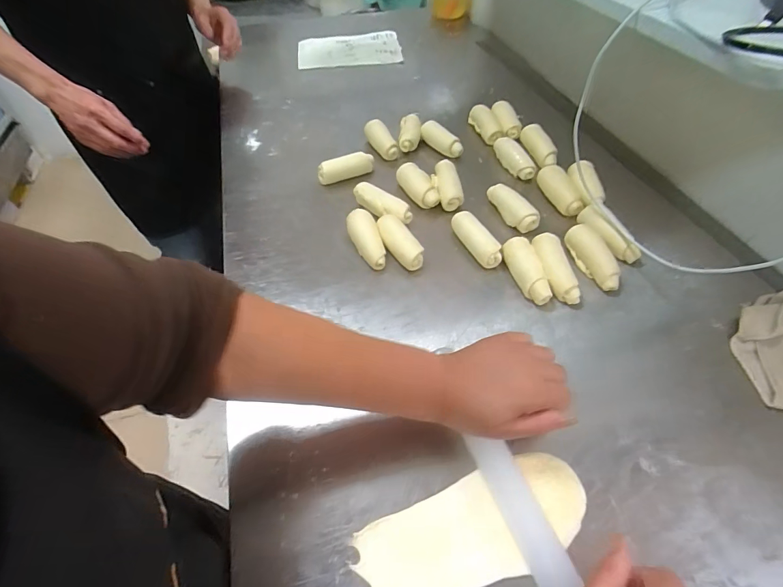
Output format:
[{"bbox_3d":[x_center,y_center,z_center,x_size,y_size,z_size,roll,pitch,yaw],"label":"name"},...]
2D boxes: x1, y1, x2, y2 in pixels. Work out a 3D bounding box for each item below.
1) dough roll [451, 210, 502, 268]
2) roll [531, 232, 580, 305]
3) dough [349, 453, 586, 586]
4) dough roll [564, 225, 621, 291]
[{"bbox_3d":[0.111,-0.075,0.524,0.029,0.037,0.096,-23,55,-16],"label":"dough roll"},{"bbox_3d":[0.205,-0.031,0.495,0.037,0.029,0.102,-4,52,-1],"label":"roll"},{"bbox_3d":[0.071,0.195,0.321,0.195,0.010,0.074,-19,54,-14],"label":"dough"},{"bbox_3d":[0.259,-0.047,0.503,0.032,0.033,0.098,-10,52,-7],"label":"dough roll"}]

